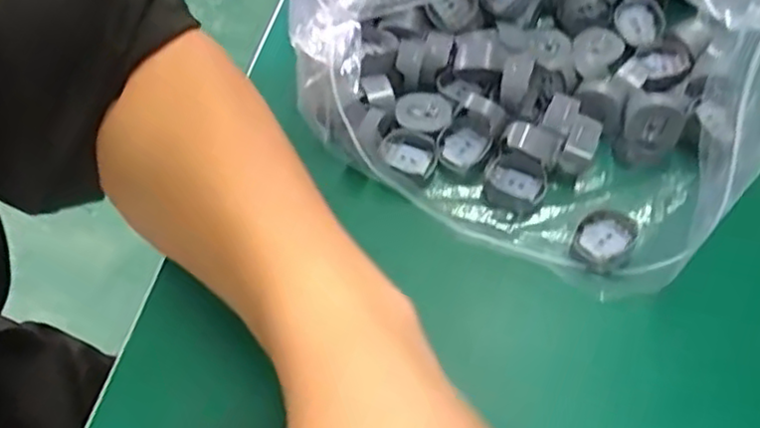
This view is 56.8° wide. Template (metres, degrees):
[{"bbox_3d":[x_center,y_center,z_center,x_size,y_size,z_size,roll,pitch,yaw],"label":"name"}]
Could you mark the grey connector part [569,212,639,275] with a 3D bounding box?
[{"bbox_3d":[0.102,0.013,0.318,0.026,0.011,0.026,21,58,14],"label":"grey connector part"}]

